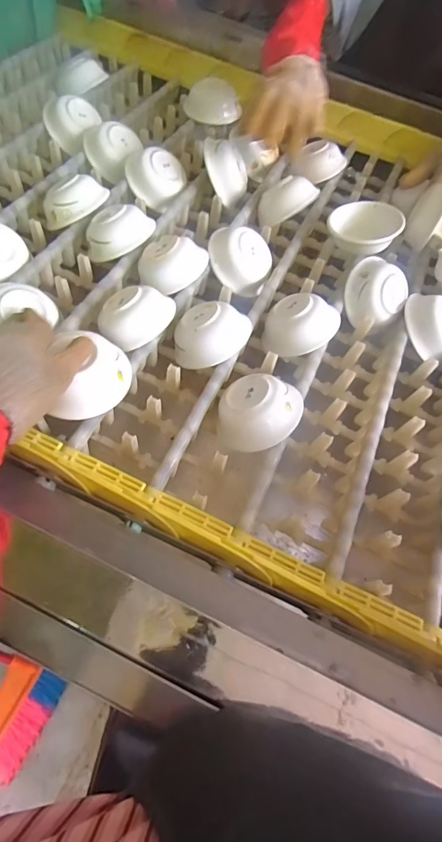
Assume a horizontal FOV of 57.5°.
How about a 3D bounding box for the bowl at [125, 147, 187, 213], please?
[{"bbox_3d":[-0.117,-0.429,0.705,0.053,0.088,0.102,-2,60,45],"label":"bowl"}]

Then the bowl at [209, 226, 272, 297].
[{"bbox_3d":[0.030,-0.248,0.628,0.099,0.044,0.099,4,84,-39],"label":"bowl"}]

